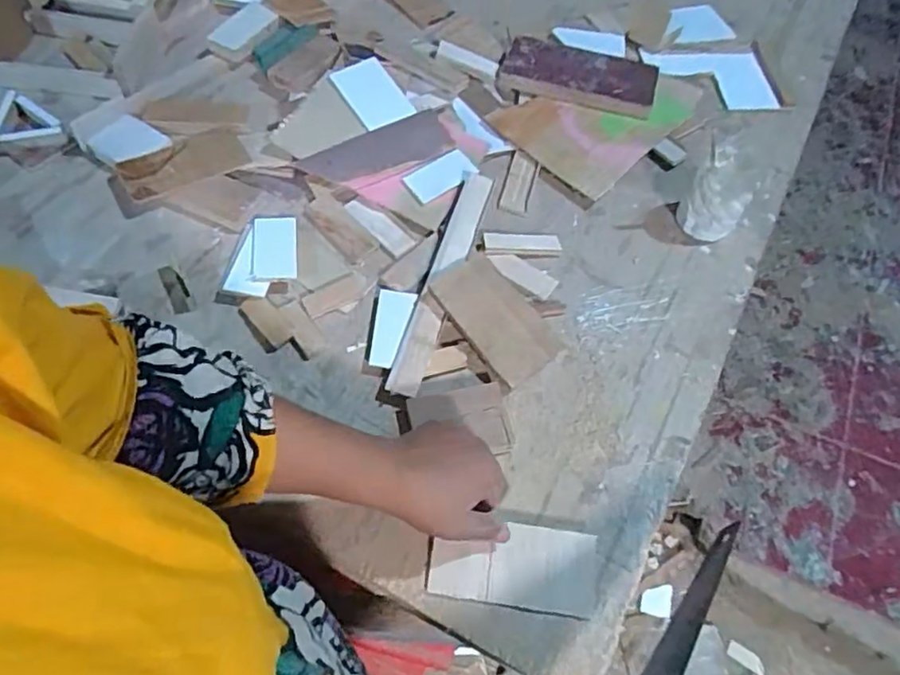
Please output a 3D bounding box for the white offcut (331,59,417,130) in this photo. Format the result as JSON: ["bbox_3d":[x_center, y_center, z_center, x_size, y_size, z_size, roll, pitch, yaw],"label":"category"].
[{"bbox_3d":[-0.092,-0.293,0.756,0.072,0.008,0.095,-30,77,-28],"label":"white offcut"}]

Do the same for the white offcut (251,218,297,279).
[{"bbox_3d":[-0.182,-0.094,0.652,0.043,0.006,0.080,-6,59,-5],"label":"white offcut"}]

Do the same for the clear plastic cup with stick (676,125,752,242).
[{"bbox_3d":[0.298,-0.163,0.689,0.070,0.103,0.070,28,63,11],"label":"clear plastic cup with stick"}]

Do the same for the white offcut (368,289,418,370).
[{"bbox_3d":[-0.060,-0.010,0.625,0.037,0.007,0.089,9,58,4],"label":"white offcut"}]

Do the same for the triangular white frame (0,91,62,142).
[{"bbox_3d":[-0.488,-0.255,0.720,0.072,0.014,0.085,-17,60,-12],"label":"triangular white frame"}]

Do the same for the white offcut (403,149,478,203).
[{"bbox_3d":[-0.010,-0.183,0.716,0.080,0.006,0.042,-34,79,-14],"label":"white offcut"}]

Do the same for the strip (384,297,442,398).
[{"bbox_3d":[-0.033,0.010,0.613,0.031,0.008,0.102,15,59,8],"label":"strip"}]

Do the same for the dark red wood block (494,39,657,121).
[{"bbox_3d":[0.166,-0.336,0.807,0.192,0.026,0.096,17,59,9],"label":"dark red wood block"}]

